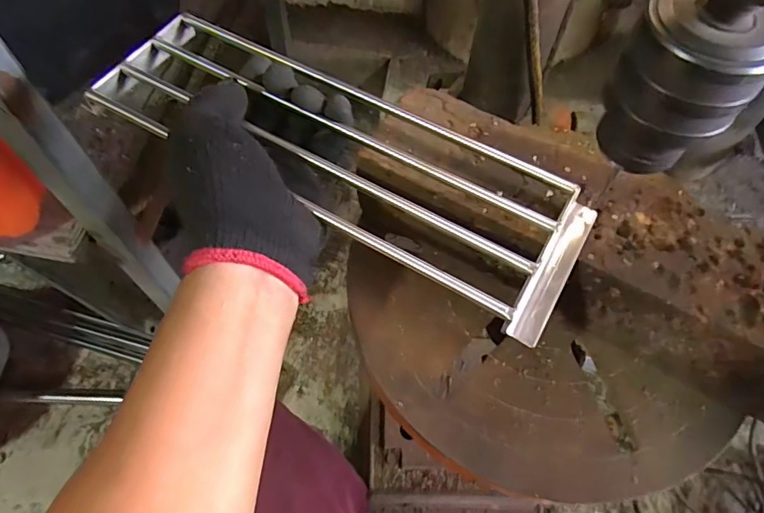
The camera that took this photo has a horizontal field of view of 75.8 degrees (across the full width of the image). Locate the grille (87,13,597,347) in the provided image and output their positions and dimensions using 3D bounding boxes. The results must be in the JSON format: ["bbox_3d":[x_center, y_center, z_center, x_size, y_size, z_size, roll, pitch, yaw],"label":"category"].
[{"bbox_3d":[-0.029,-0.073,0.323,0.333,0.021,0.121,31,64,13],"label":"grille"}]

